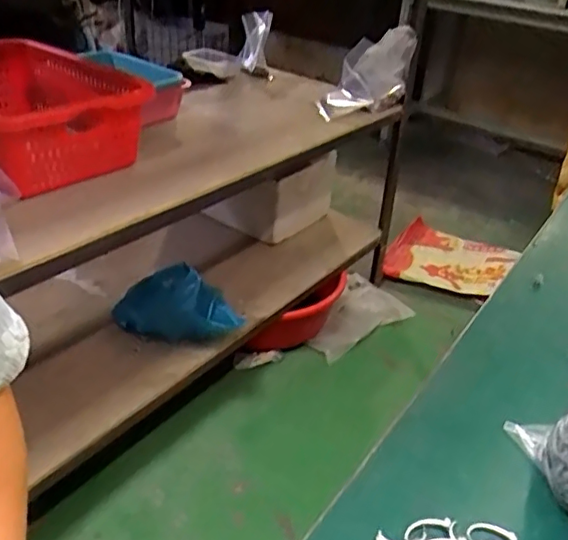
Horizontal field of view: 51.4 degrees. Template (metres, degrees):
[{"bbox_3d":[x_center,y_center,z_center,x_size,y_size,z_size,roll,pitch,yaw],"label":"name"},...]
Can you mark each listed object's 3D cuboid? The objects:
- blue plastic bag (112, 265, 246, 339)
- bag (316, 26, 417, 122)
[{"bbox_3d":[-0.227,0.066,1.227,0.291,0.196,0.074,11,32,10],"label":"blue plastic bag"},{"bbox_3d":[0.202,-0.486,1.429,0.201,0.191,0.319,10,32,9],"label":"bag"}]

